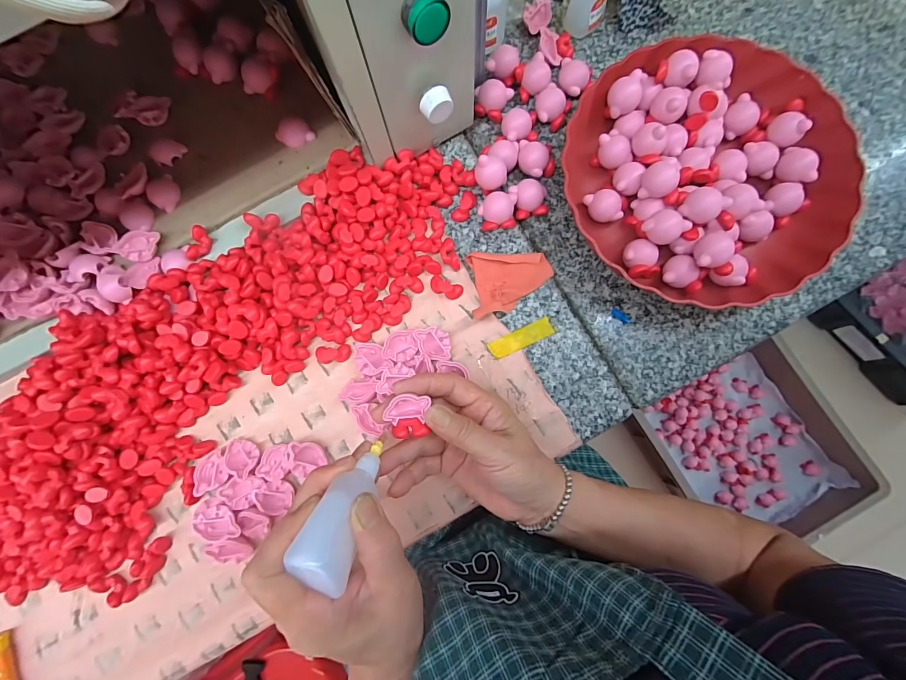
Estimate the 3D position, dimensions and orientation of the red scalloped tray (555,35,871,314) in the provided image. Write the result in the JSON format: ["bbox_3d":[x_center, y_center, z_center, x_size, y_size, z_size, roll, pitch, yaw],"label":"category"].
[{"bbox_3d":[0.226,-0.150,0.355,0.231,0.051,0.243,-38,82,-3],"label":"red scalloped tray"}]

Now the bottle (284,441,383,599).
[{"bbox_3d":[-0.062,0.098,0.234,0.027,0.092,0.027,20,123,2],"label":"bottle"}]

